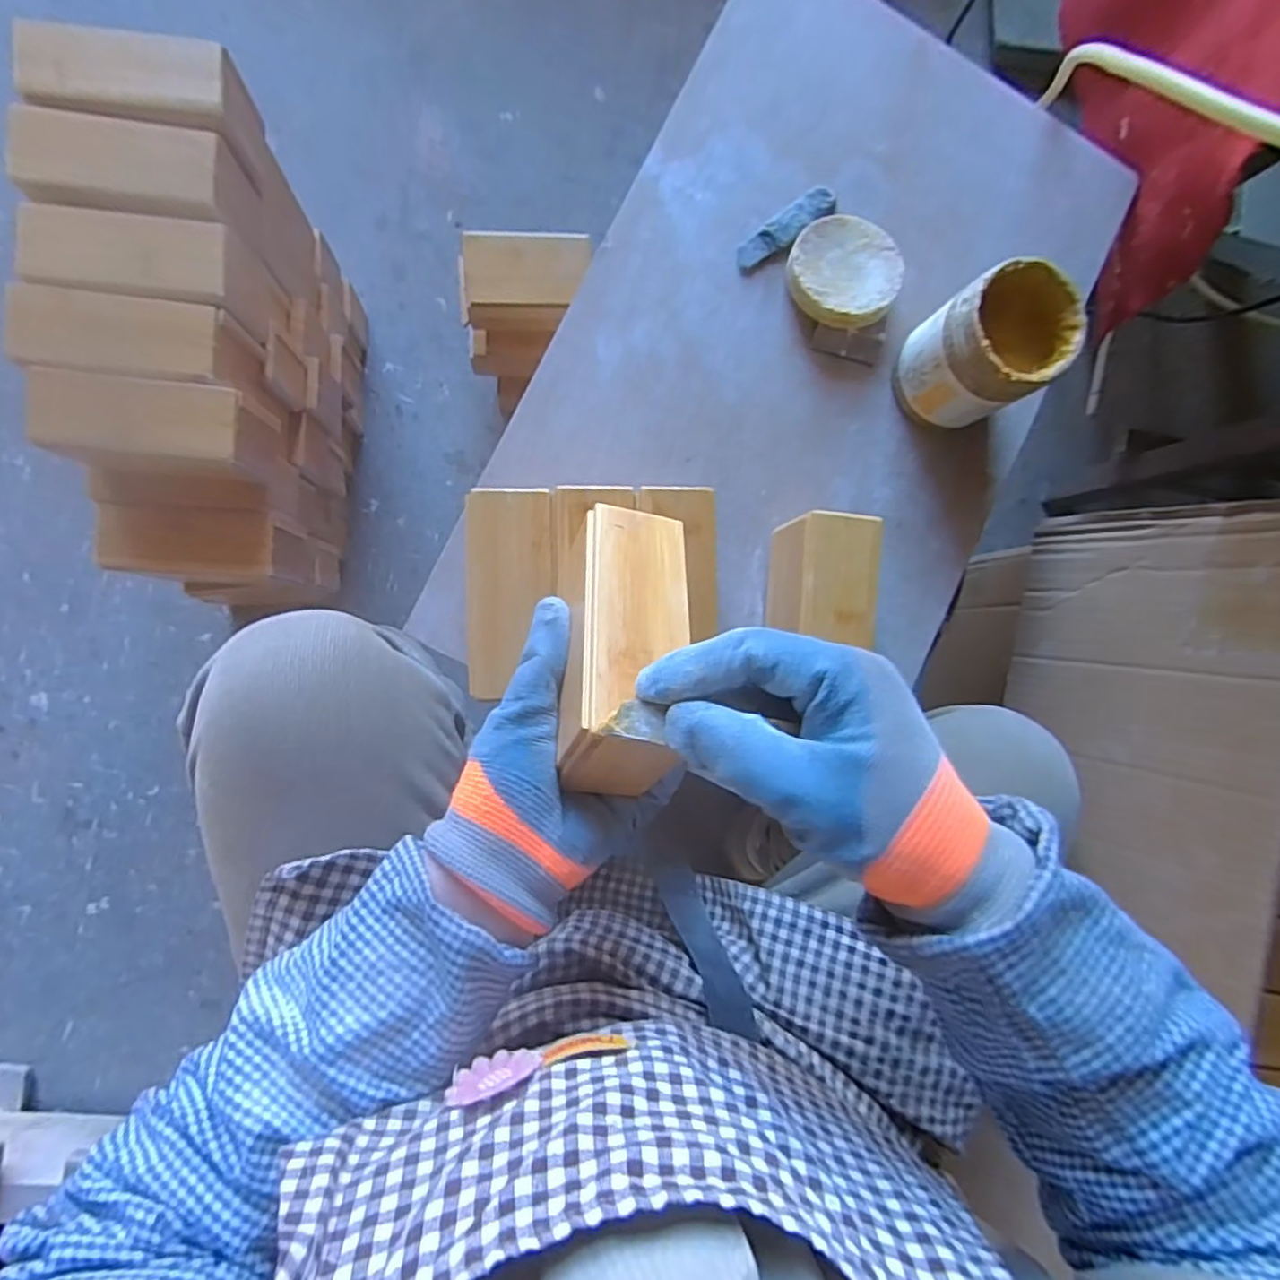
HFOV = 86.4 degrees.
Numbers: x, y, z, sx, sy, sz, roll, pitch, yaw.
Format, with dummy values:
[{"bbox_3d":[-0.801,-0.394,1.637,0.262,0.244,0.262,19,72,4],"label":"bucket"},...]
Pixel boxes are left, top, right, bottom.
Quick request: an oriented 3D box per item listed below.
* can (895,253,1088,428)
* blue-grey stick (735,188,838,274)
[{"bbox_3d":[0.240,-0.203,0.483,0.076,0.100,0.080,0,89,-9],"label":"can"},{"bbox_3d":[0.110,-0.311,0.514,0.091,0.009,0.023,-38,95,-8],"label":"blue-grey stick"}]

